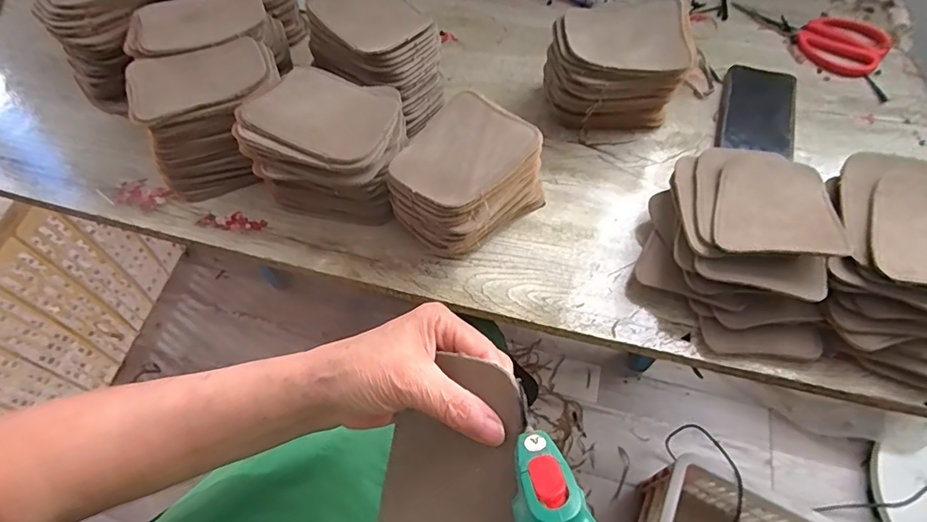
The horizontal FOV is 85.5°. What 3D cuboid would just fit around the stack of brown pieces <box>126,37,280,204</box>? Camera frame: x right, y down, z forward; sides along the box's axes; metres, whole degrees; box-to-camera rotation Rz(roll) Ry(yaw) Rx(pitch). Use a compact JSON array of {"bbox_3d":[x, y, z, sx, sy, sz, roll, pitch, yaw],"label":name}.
[{"bbox_3d":[-0.237,-0.141,0.493,0.125,0.101,0.097,-18,59,-10],"label":"stack of brown pieces"}]

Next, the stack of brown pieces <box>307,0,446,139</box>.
[{"bbox_3d":[-0.090,-0.206,0.530,0.099,0.115,0.150,-40,65,-22],"label":"stack of brown pieces"}]

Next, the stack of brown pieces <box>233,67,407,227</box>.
[{"bbox_3d":[-0.117,-0.104,0.467,0.128,0.104,0.109,6,58,5],"label":"stack of brown pieces"}]

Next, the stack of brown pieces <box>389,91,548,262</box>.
[{"bbox_3d":[0.002,-0.067,0.453,0.101,0.090,0.127,38,65,22],"label":"stack of brown pieces"}]

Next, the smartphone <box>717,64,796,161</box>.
[{"bbox_3d":[0.326,-0.165,0.558,0.075,0.013,0.143,17,59,12],"label":"smartphone"}]

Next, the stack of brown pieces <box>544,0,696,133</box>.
[{"bbox_3d":[0.155,-0.196,0.527,0.135,0.102,0.091,-4,57,-2],"label":"stack of brown pieces"}]

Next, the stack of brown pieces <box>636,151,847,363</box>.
[{"bbox_3d":[0.232,-0.017,0.428,0.144,0.075,0.175,10,58,7],"label":"stack of brown pieces"}]

